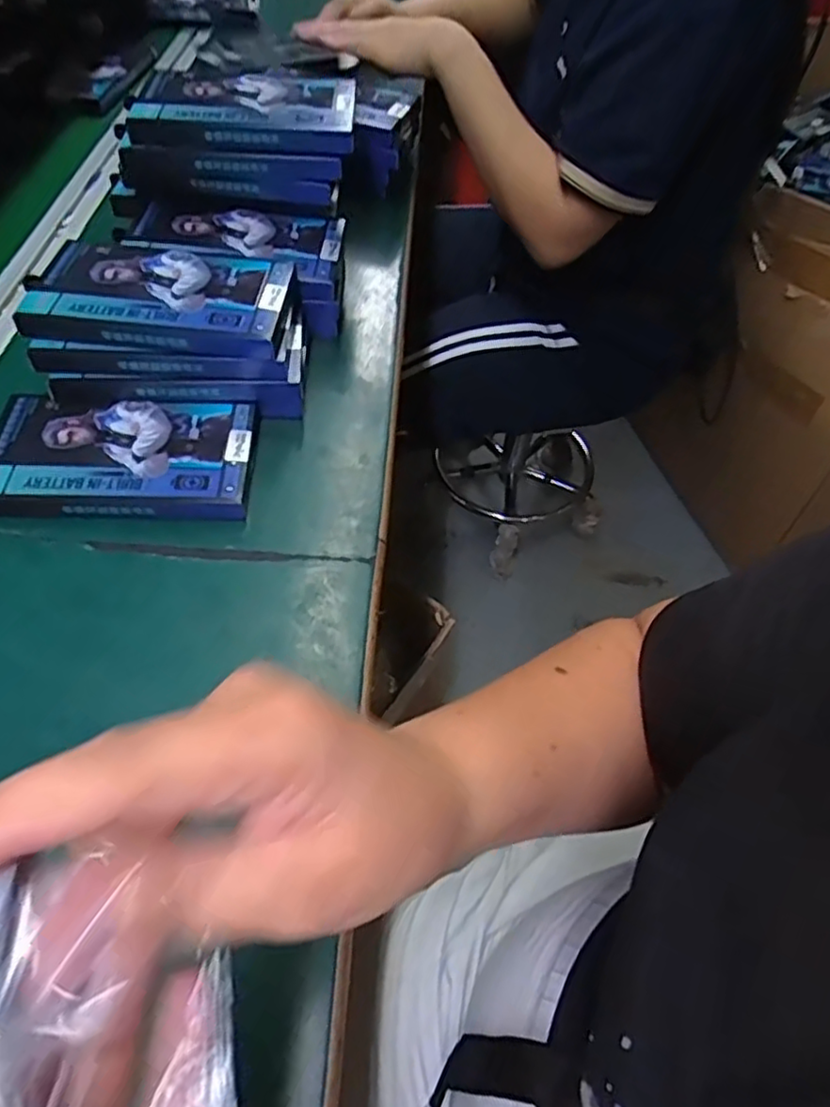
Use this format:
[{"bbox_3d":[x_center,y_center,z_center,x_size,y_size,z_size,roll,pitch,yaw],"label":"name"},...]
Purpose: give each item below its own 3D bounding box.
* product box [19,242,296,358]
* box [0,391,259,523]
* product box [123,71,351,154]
[{"bbox_3d":[-0.170,-0.179,0.458,0.163,0.019,0.100,3,54,-1],"label":"product box"},{"bbox_3d":[-0.192,-0.062,0.436,0.166,0.024,0.094,0,54,-3],"label":"box"},{"bbox_3d":[-0.130,-0.346,0.516,0.162,0.020,0.092,0,54,-3],"label":"product box"}]

